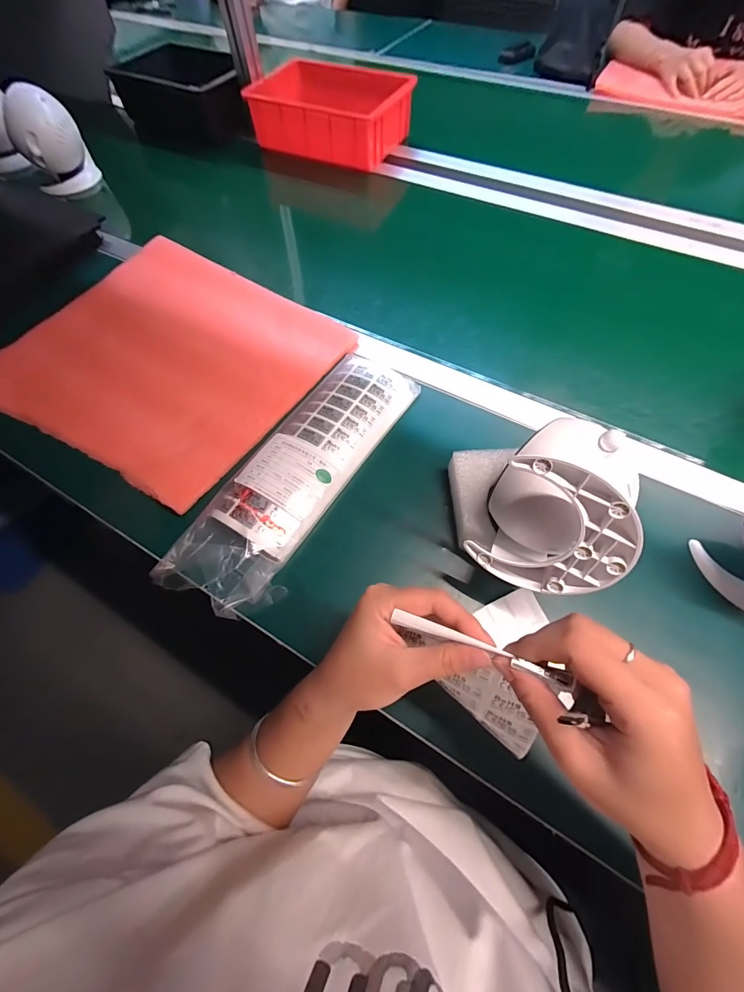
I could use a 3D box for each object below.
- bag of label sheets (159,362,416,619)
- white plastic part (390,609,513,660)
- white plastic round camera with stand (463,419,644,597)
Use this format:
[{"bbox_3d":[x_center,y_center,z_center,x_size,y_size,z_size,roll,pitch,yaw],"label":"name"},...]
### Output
[{"bbox_3d":[-0.080,-0.036,0.408,0.121,0.029,0.337,27,68,14],"label":"bag of label sheets"},{"bbox_3d":[0.047,0.082,0.216,0.070,0.004,0.007,12,64,19],"label":"white plastic part"},{"bbox_3d":[0.145,0.008,0.296,0.119,0.132,0.088,39,41,0],"label":"white plastic round camera with stand"}]

